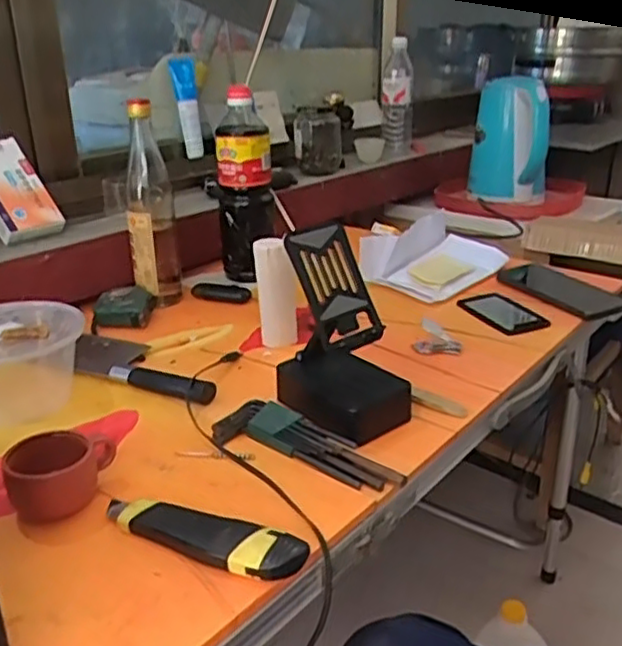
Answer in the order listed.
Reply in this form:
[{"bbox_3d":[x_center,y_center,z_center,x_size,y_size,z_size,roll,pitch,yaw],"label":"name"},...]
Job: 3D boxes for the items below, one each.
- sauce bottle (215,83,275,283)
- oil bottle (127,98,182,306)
[{"bbox_3d":[-0.094,-0.186,0.955,0.079,0.252,0.065,-4,24,-8],"label":"sauce bottle"},{"bbox_3d":[-0.203,-0.145,0.863,0.054,0.259,0.064,-4,24,-8],"label":"oil bottle"}]

